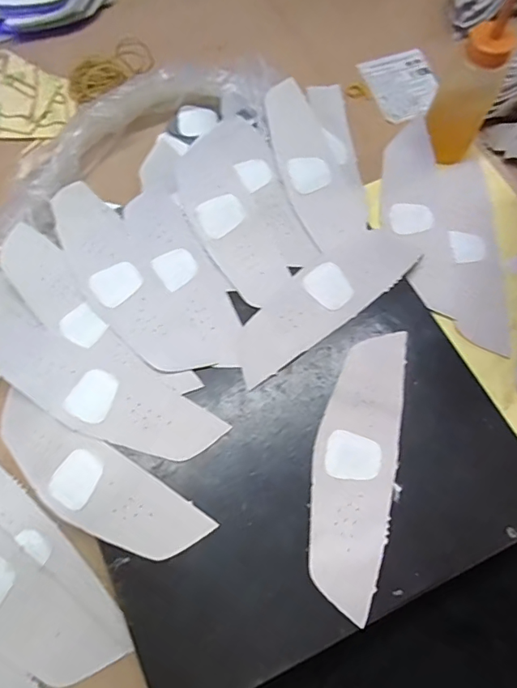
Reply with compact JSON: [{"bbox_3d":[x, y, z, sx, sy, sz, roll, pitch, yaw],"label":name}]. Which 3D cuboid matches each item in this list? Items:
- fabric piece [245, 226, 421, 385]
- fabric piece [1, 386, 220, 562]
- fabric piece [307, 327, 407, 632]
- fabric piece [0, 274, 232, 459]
[{"bbox_3d":[0.055,-0.042,0.381,0.183,0.004,0.057,-37,74,-13],"label":"fabric piece"},{"bbox_3d":[-0.122,0.101,0.343,0.180,0.024,0.054,28,72,9],"label":"fabric piece"},{"bbox_3d":[0.070,0.082,0.336,0.056,0.006,0.192,13,70,4],"label":"fabric piece"},{"bbox_3d":[-0.143,0.021,0.357,0.239,0.004,0.063,31,73,10],"label":"fabric piece"}]

